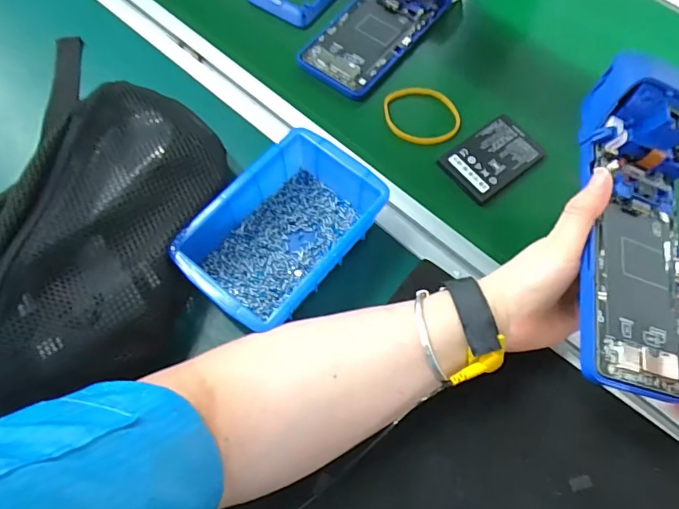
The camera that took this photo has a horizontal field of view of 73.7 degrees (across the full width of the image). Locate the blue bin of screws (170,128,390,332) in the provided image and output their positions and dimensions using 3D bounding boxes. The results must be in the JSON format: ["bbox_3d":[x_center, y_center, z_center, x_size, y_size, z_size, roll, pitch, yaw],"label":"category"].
[{"bbox_3d":[-0.043,-0.017,0.358,0.099,0.053,0.152,36,71,12],"label":"blue bin of screws"}]

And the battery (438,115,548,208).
[{"bbox_3d":[0.144,-0.092,0.426,0.092,0.005,0.060,-36,73,-15],"label":"battery"}]

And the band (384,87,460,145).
[{"bbox_3d":[0.081,-0.137,0.446,0.076,0.010,0.060,16,68,5],"label":"band"}]

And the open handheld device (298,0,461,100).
[{"bbox_3d":[0.053,-0.256,0.479,0.085,0.063,0.215,35,71,12],"label":"open handheld device"}]

